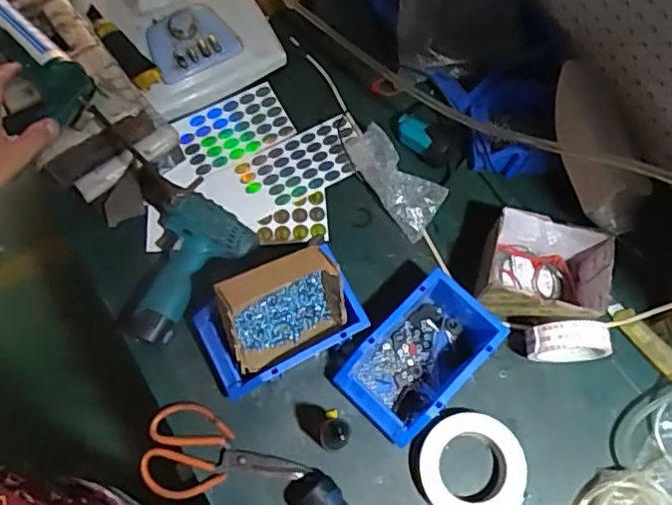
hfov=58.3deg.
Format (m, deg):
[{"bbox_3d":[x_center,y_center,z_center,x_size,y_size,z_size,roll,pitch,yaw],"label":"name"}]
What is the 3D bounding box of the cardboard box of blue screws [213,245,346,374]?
[{"bbox_3d":[-0.060,0.064,0.694,0.145,0.065,0.110,-21,108,-17],"label":"cardboard box of blue screws"}]

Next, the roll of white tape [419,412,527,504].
[{"bbox_3d":[0.160,0.254,0.705,0.119,0.025,0.122,1,67,-2],"label":"roll of white tape"}]

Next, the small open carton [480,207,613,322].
[{"bbox_3d":[0.258,0.033,0.767,0.144,0.099,0.122,15,68,4],"label":"small open carton"}]

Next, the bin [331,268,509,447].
[{"bbox_3d":[0.099,0.124,0.725,0.120,0.066,0.183,42,72,14],"label":"bin"}]

